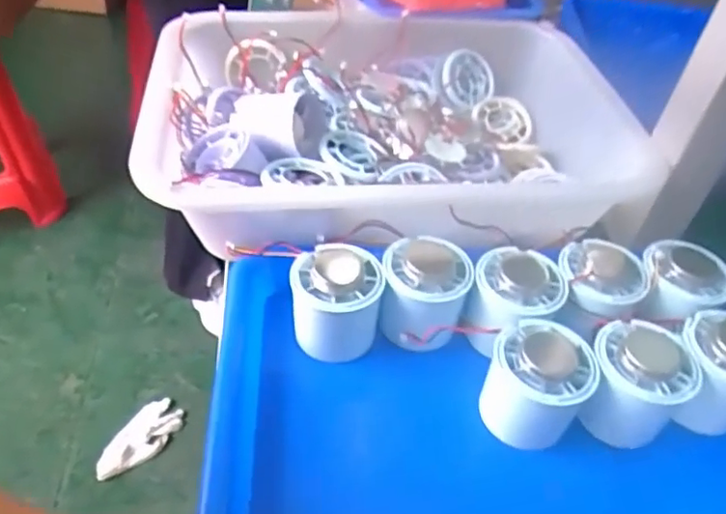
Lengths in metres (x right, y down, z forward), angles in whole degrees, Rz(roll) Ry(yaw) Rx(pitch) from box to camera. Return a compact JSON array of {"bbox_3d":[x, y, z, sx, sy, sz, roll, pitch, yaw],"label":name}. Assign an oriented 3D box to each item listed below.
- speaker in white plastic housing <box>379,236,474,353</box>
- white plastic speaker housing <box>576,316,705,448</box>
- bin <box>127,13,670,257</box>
[{"bbox_3d":[0.038,0.024,0.383,0.052,0.051,0.056,3,44,-3],"label":"speaker in white plastic housing"},{"bbox_3d":[0.152,0.074,0.343,0.052,0.055,0.054,3,44,-3],"label":"white plastic speaker housing"},{"bbox_3d":[0.032,-0.107,0.488,0.377,0.068,0.264,-1,45,-8],"label":"bin"}]

